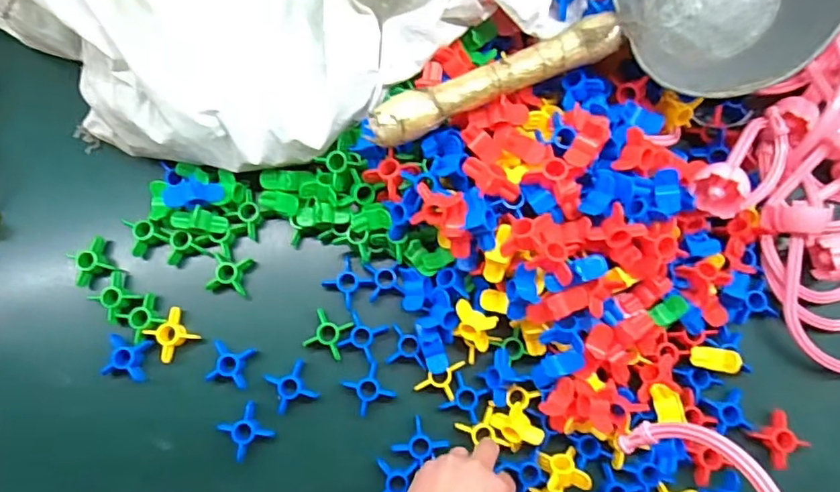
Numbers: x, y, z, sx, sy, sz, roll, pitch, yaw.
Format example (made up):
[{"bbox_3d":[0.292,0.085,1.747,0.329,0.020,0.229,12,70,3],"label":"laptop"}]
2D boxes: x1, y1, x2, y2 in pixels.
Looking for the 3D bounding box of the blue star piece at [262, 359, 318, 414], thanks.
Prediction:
[{"bbox_3d":[-0.131,0.143,0.542,0.043,0.020,0.042,-22,78,-4],"label":"blue star piece"}]

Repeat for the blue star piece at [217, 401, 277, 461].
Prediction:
[{"bbox_3d":[-0.175,0.186,0.533,0.042,0.020,0.042,-33,79,-6],"label":"blue star piece"}]

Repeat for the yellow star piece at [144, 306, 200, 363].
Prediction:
[{"bbox_3d":[-0.257,0.092,0.551,0.040,0.018,0.039,-40,80,-7],"label":"yellow star piece"}]

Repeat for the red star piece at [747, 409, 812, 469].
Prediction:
[{"bbox_3d":[0.361,0.194,0.532,0.041,0.016,0.040,-35,80,-8],"label":"red star piece"}]

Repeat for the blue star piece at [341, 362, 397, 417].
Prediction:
[{"bbox_3d":[-0.052,0.146,0.541,0.040,0.018,0.040,-32,79,-6],"label":"blue star piece"}]

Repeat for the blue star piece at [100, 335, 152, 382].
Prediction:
[{"bbox_3d":[-0.299,0.116,0.545,0.039,0.023,0.041,7,78,2],"label":"blue star piece"}]

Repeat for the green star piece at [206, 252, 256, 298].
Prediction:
[{"bbox_3d":[-0.204,0.030,0.569,0.043,0.034,0.041,9,78,3],"label":"green star piece"}]

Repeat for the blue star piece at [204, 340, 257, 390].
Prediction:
[{"bbox_3d":[-0.194,0.122,0.544,0.040,0.019,0.041,13,78,4],"label":"blue star piece"}]

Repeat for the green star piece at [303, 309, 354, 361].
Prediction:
[{"bbox_3d":[-0.094,0.092,0.553,0.040,0.021,0.040,23,79,6],"label":"green star piece"}]

